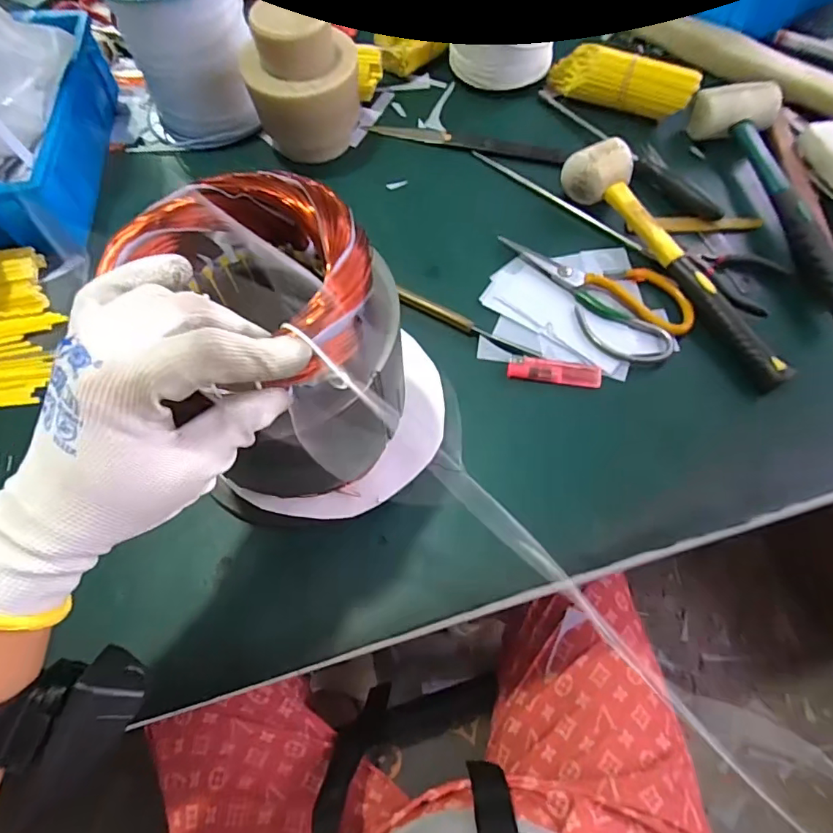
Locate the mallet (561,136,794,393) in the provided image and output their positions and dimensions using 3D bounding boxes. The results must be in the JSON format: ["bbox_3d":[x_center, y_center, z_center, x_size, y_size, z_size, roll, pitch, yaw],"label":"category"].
[{"bbox_3d":[0.235,-0.146,0.453,0.052,0.046,0.272,-28,67,-10],"label":"mallet"}]

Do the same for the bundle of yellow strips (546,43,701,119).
[{"bbox_3d":[0.219,-0.366,0.553,0.156,0.043,0.039,32,70,16],"label":"bundle of yellow strips"}]

